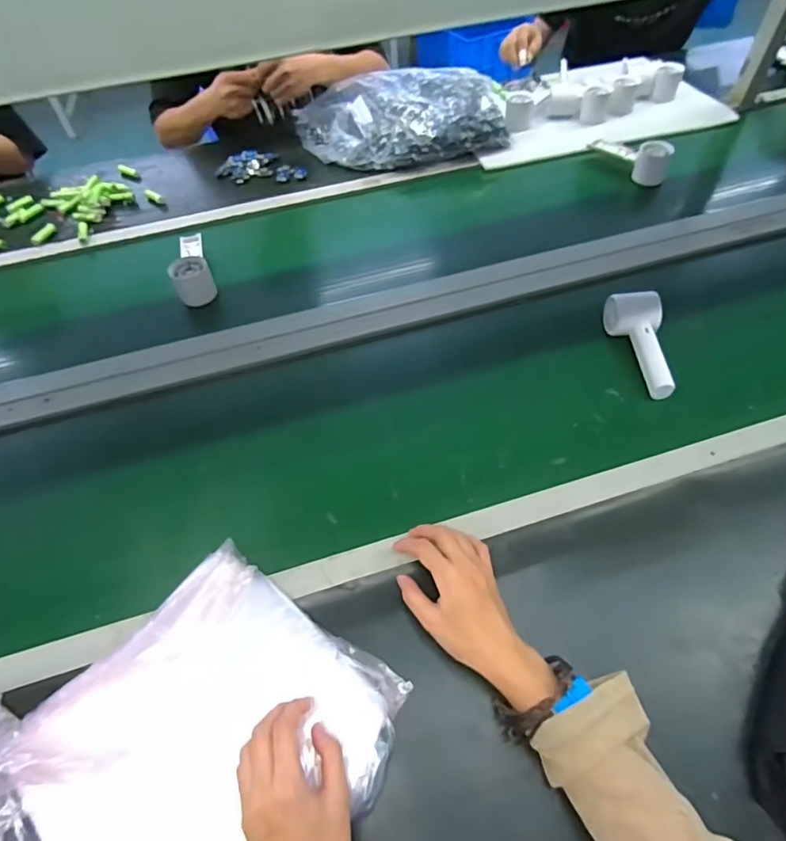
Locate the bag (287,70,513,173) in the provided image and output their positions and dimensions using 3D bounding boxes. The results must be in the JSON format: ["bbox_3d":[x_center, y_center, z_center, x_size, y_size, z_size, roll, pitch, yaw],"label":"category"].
[{"bbox_3d":[0.002,-0.603,1.023,0.448,0.100,0.227,5,54,7],"label":"bag"}]

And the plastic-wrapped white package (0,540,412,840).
[{"bbox_3d":[-0.150,0.262,0.420,0.241,0.036,0.262,39,64,17],"label":"plastic-wrapped white package"}]

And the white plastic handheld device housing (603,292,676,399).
[{"bbox_3d":[0.332,-0.098,0.667,0.052,0.057,0.157,-10,68,-4],"label":"white plastic handheld device housing"}]

